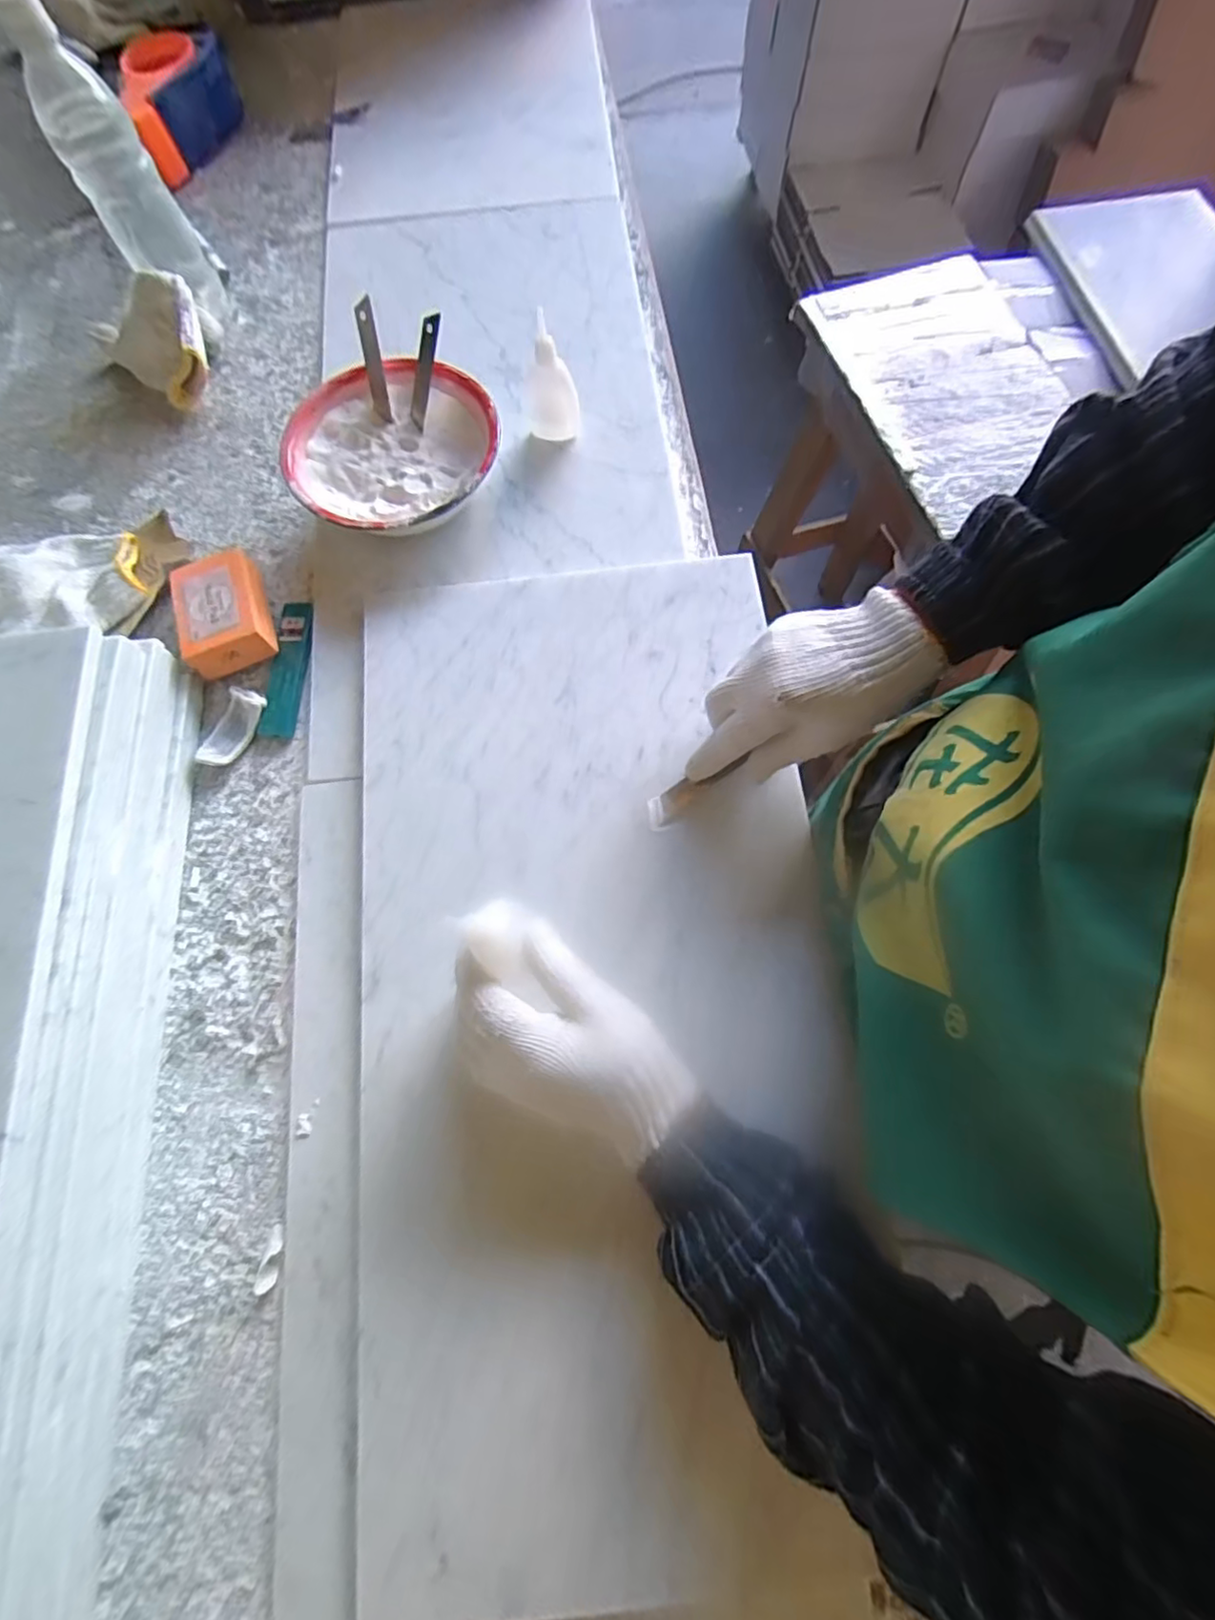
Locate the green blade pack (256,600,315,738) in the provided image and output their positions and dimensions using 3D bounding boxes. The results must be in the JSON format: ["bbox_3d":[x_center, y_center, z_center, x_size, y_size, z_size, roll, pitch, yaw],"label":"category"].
[{"bbox_3d":[-0.248,-0.113,0.476,0.029,0.007,0.114,0,73,2],"label":"green blade pack"}]

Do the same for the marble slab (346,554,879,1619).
[{"bbox_3d":[-0.016,0.103,0.391,0.300,0.029,0.598,-6,73,0],"label":"marble slab"}]

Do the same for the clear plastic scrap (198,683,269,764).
[{"bbox_3d":[-0.283,-0.061,0.463,0.032,0.012,0.062,22,75,8],"label":"clear plastic scrap"}]

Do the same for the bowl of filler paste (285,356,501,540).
[{"bbox_3d":[-0.166,-0.281,0.500,0.155,0.056,0.165,-1,73,2],"label":"bowl of filler paste"}]

